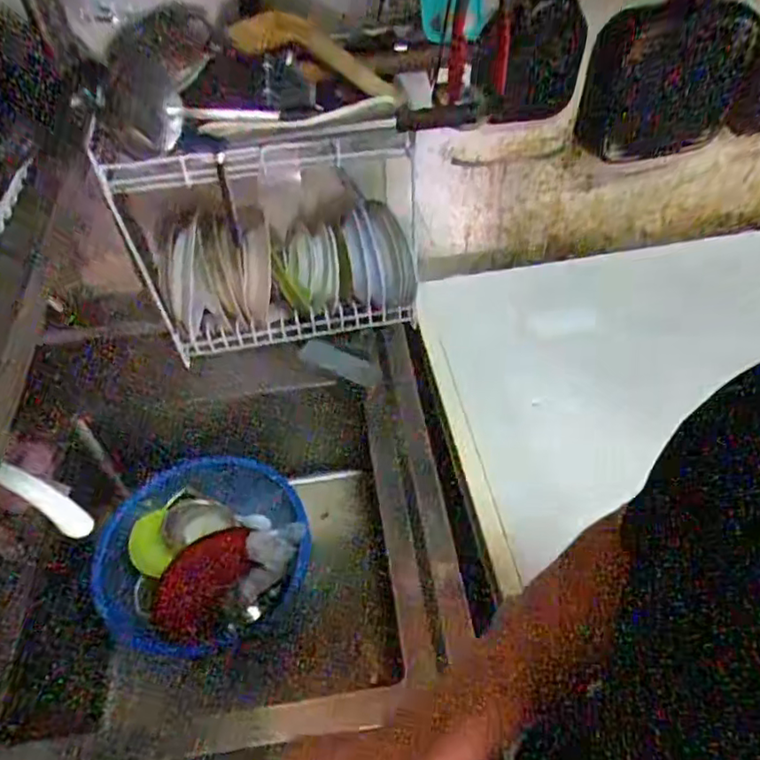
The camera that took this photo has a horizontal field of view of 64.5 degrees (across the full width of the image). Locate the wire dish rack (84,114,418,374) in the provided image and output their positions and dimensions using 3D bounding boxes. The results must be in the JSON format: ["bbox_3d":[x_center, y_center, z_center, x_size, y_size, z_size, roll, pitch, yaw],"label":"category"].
[{"bbox_3d":[-0.172,-0.282,1.068,0.459,0.390,0.279,-4,50,-1],"label":"wire dish rack"}]

